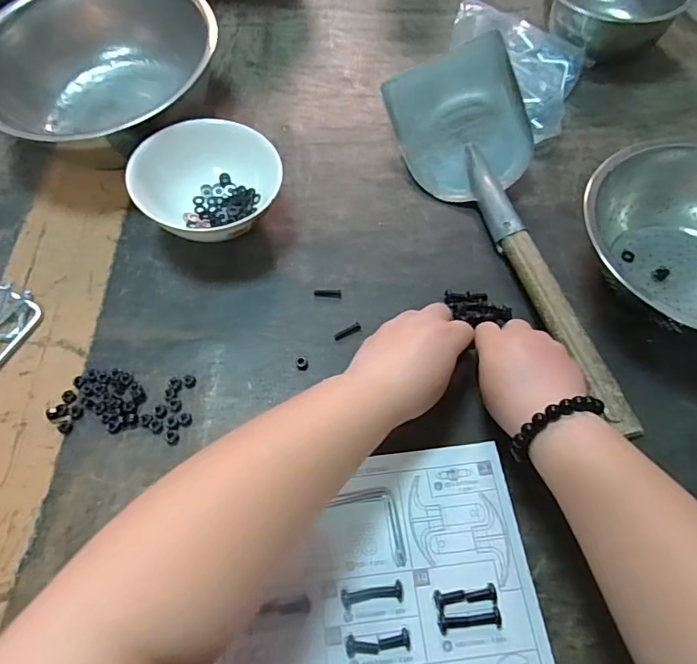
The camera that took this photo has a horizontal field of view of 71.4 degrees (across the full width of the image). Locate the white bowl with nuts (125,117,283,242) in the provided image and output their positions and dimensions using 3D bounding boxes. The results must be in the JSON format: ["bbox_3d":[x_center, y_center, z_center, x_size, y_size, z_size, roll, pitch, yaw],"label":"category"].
[{"bbox_3d":[-0.127,-0.132,0.457,0.123,0.072,0.123,0,61,0],"label":"white bowl with nuts"}]

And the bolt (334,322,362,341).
[{"bbox_3d":[-0.001,-0.001,0.428,0.025,0.004,0.008,-24,64,-13],"label":"bolt"}]

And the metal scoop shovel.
[{"bbox_3d":[0.157,-0.106,0.440,0.118,0.077,0.411,-16,62,-9],"label":"metal scoop shovel"}]

